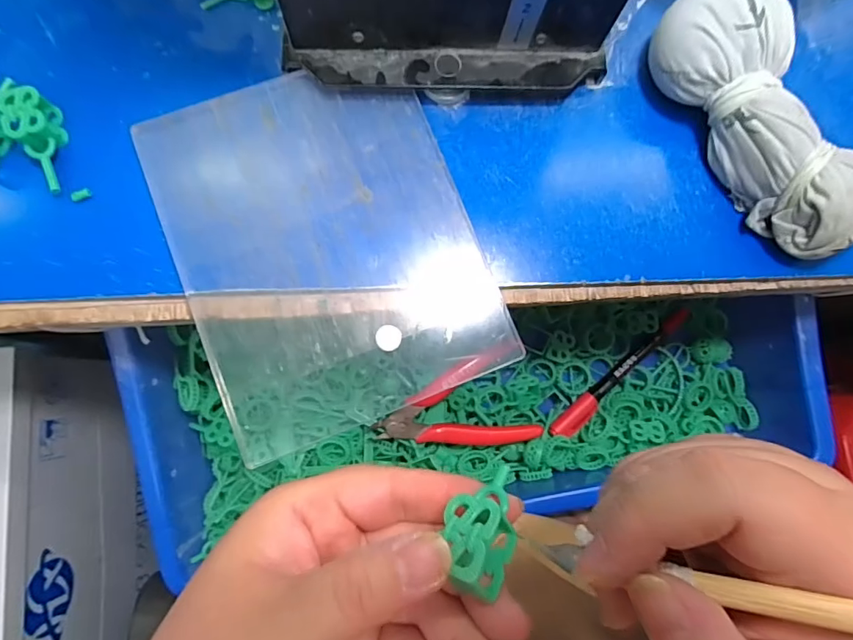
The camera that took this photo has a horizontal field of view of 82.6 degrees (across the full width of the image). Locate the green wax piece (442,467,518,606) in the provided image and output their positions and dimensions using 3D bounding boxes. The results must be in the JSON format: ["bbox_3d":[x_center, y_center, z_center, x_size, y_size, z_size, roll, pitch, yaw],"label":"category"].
[{"bbox_3d":[0.018,0.062,0.147,0.018,0.019,0.033,-16,41,12],"label":"green wax piece"}]

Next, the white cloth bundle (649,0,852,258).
[{"bbox_3d":[0.157,-0.092,0.228,0.044,0.043,0.131,-34,85,-7],"label":"white cloth bundle"}]

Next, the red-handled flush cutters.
[{"bbox_3d":[0.023,0.069,0.344,0.108,0.026,0.071,-22,84,-6],"label":"red-handled flush cutters"}]

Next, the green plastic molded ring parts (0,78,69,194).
[{"bbox_3d":[-0.192,-0.086,0.223,0.046,0.018,0.042,11,82,-2],"label":"green plastic molded ring parts"}]

